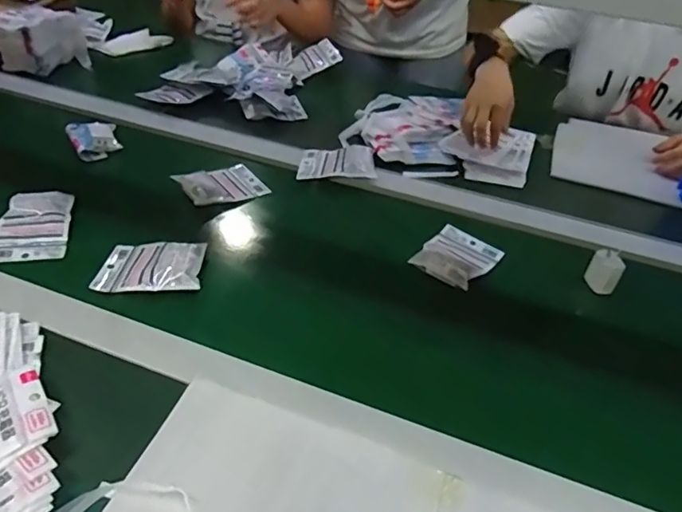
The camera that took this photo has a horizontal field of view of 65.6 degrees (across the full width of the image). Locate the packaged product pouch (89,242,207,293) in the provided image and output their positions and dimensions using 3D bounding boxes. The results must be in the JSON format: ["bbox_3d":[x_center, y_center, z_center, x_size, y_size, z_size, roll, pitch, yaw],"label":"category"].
[{"bbox_3d":[-0.252,0.011,0.700,0.135,0.029,0.092,-3,41,-4],"label":"packaged product pouch"}]

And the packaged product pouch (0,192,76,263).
[{"bbox_3d":[-0.439,-0.045,0.754,0.093,0.018,0.119,-1,58,-17],"label":"packaged product pouch"}]

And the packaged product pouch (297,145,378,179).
[{"bbox_3d":[-0.007,-0.162,0.911,0.127,0.023,0.088,-4,42,7],"label":"packaged product pouch"}]

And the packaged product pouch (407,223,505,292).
[{"bbox_3d":[0.167,-0.007,0.761,0.096,0.040,0.136,28,48,29],"label":"packaged product pouch"}]

